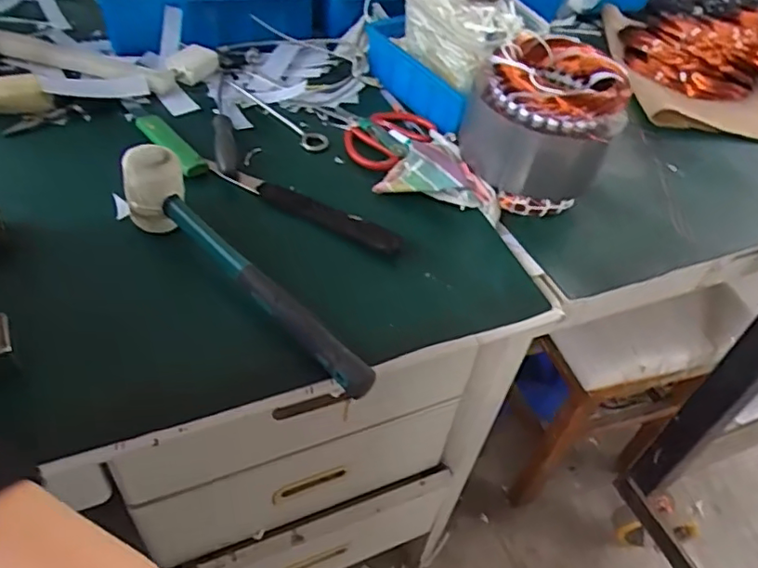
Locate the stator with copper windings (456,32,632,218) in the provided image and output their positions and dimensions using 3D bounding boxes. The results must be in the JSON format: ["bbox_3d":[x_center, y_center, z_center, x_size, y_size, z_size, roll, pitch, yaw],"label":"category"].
[{"bbox_3d":[0.162,-0.165,0.610,0.146,0.130,0.130,16,47,9],"label":"stator with copper windings"}]

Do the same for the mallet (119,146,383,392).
[{"bbox_3d":[-0.110,-0.002,0.487,0.273,0.085,0.044,41,54,12],"label":"mallet"}]

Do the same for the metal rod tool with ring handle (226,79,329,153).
[{"bbox_3d":[-0.119,-0.202,0.696,0.032,0.014,0.170,-32,57,-31],"label":"metal rod tool with ring handle"}]

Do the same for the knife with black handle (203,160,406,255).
[{"bbox_3d":[-0.072,-0.076,0.585,0.212,0.022,0.030,24,48,16],"label":"knife with black handle"}]

